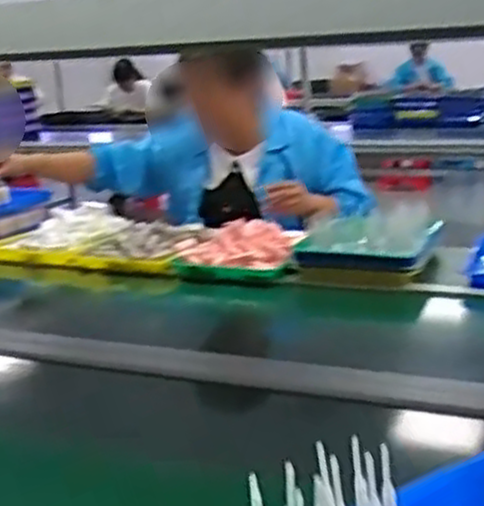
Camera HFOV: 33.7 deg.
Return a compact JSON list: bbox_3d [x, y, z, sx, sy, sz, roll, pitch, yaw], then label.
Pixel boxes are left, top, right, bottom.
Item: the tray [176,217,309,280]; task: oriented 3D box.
[{"bbox_3d":[-0.008,-0.009,1.639,0.255,0.072,0.204,0,14,11],"label":"tray"}]

